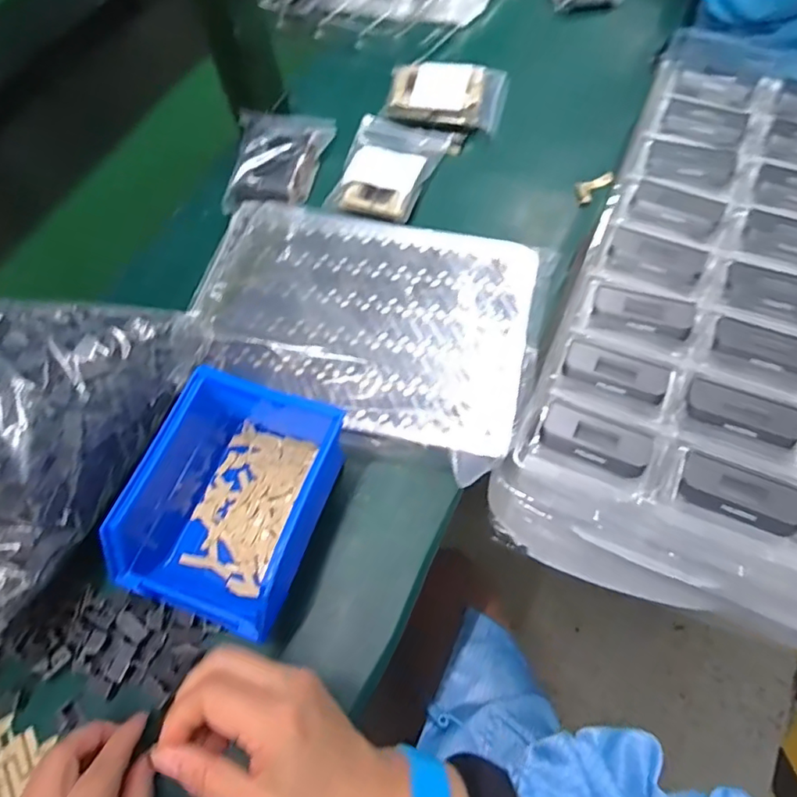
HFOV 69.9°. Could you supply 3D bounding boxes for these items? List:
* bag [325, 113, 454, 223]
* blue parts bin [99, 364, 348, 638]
[{"bbox_3d":[-0.009,-0.215,0.528,0.086,0.018,0.128,13,64,13],"label":"bag"},{"bbox_3d":[-0.102,0.061,0.368,0.104,0.072,0.149,17,65,14],"label":"blue parts bin"}]

